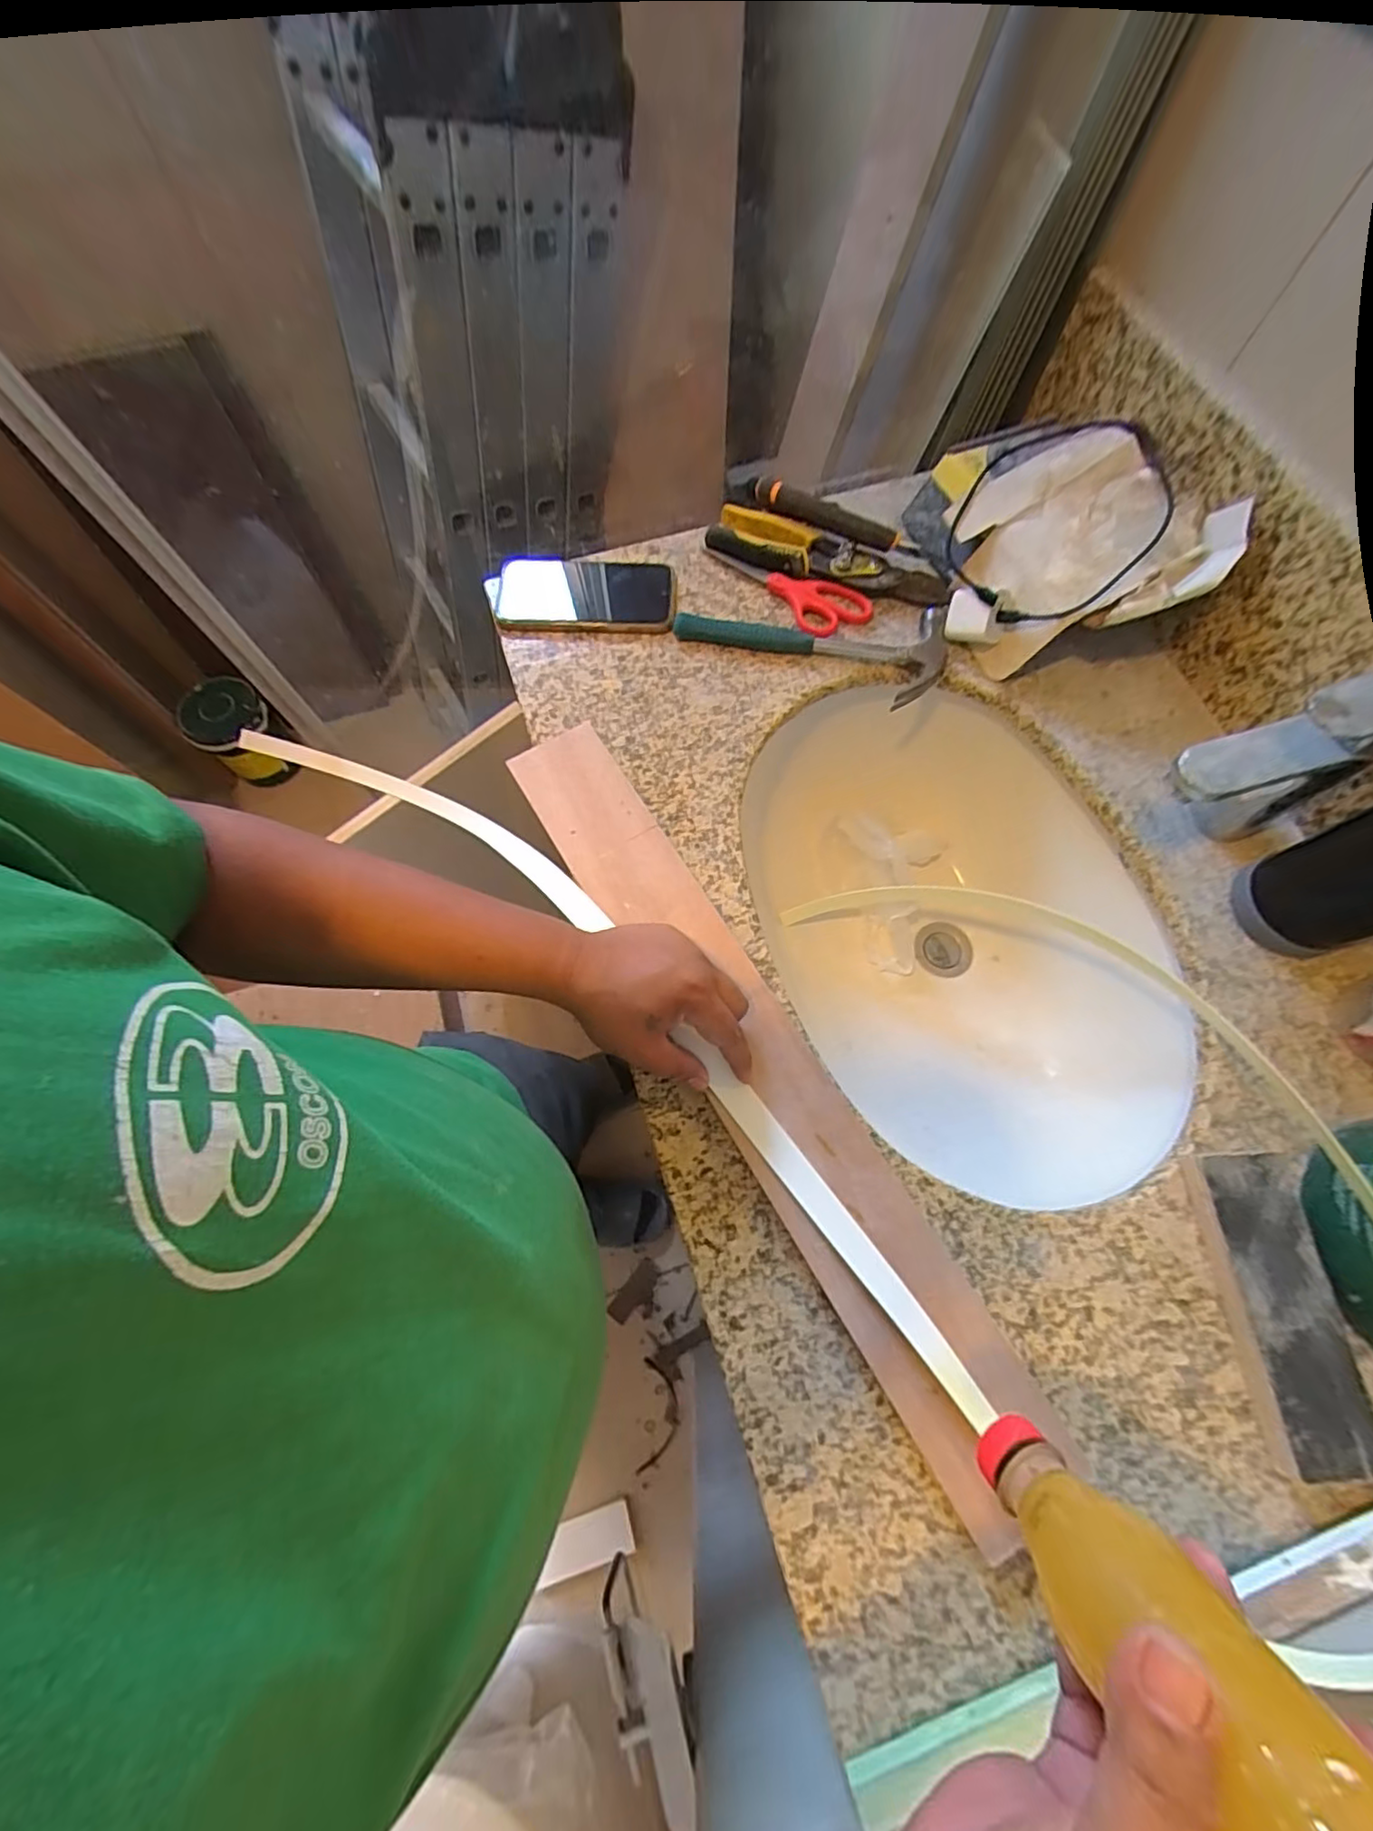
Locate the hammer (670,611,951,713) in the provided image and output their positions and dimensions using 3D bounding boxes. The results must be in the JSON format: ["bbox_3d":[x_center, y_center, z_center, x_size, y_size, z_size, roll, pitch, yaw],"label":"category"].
[{"bbox_3d":[0.111,-0.245,0.576,0.245,0.025,0.089,3,70,1],"label":"hammer"}]

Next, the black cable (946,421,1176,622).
[{"bbox_3d":[0.321,-0.342,0.535,0.162,0.034,0.189,34,93,30],"label":"black cable"}]

